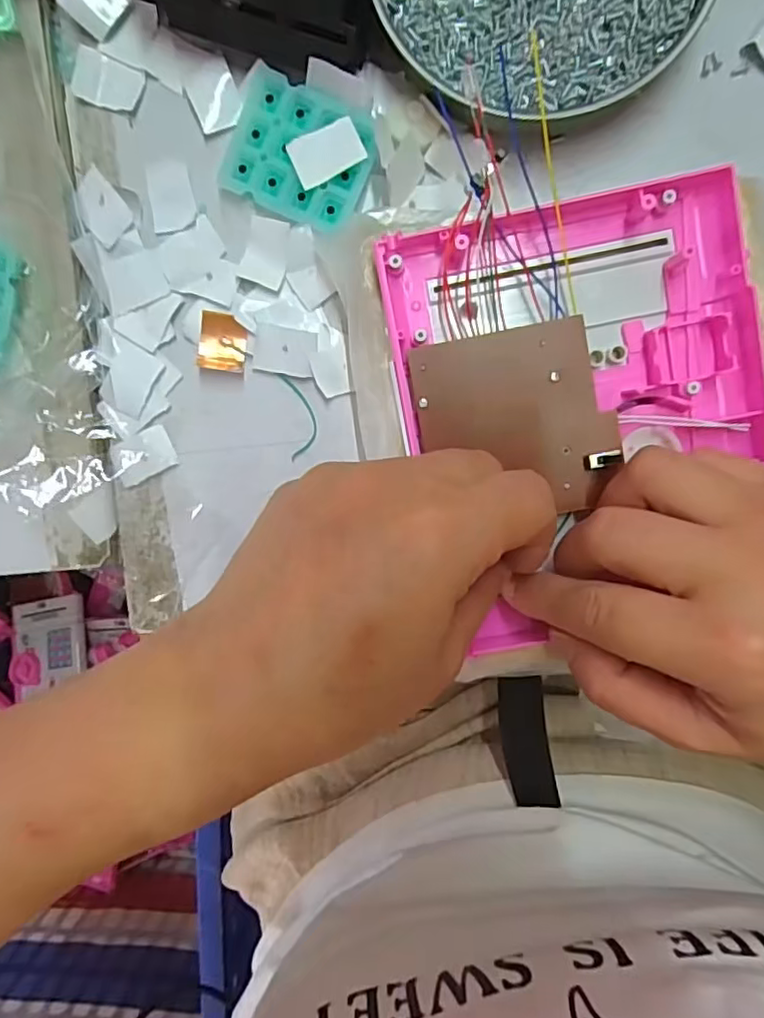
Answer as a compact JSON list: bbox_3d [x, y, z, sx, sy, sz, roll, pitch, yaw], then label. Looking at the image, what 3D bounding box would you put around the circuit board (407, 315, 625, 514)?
[{"bbox_3d":[0.051,-0.033,0.231,0.072,0.011,0.070,-10,98,3],"label":"circuit board"}]

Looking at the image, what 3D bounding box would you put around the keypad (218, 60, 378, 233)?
[{"bbox_3d":[-0.035,-0.151,0.258,0.061,0.009,0.050,25,99,-2],"label":"keypad"}]

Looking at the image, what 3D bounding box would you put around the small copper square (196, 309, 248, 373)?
[{"bbox_3d":[-0.071,-0.075,0.270,0.021,0.004,0.024,9,104,-9],"label":"small copper square"}]

